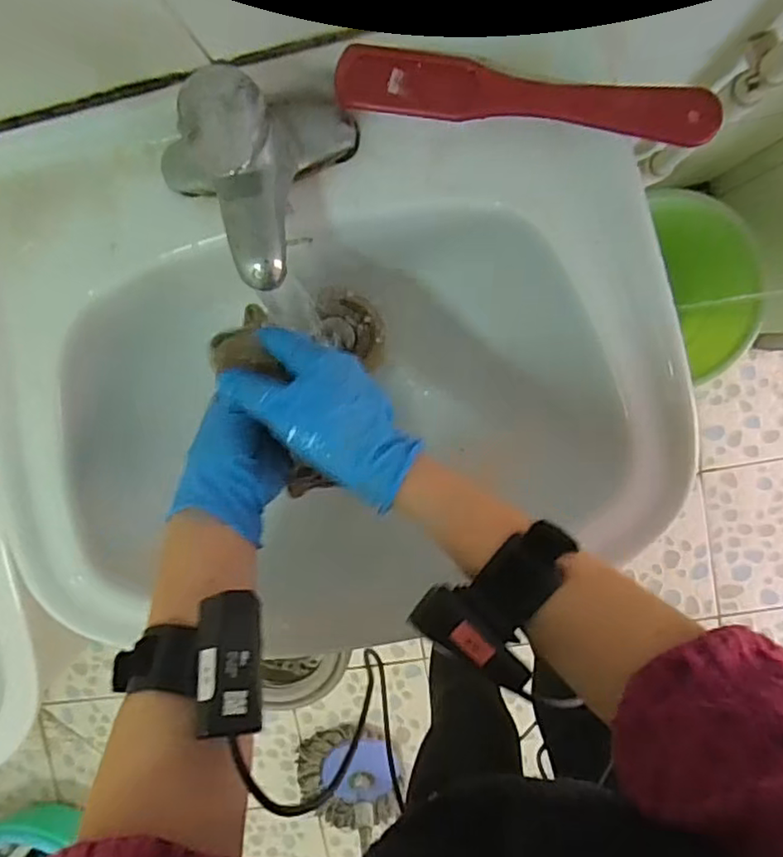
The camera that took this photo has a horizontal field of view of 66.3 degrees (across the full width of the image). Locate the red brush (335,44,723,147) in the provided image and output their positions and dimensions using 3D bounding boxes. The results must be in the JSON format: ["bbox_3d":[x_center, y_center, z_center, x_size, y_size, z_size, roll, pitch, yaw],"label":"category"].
[{"bbox_3d":[0.080,-0.199,0.360,0.225,0.014,0.035,9,99,3],"label":"red brush"}]

